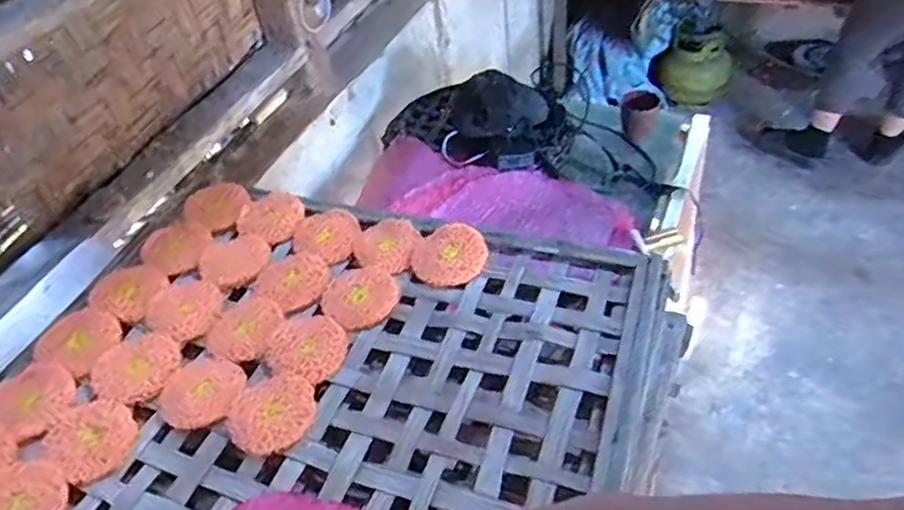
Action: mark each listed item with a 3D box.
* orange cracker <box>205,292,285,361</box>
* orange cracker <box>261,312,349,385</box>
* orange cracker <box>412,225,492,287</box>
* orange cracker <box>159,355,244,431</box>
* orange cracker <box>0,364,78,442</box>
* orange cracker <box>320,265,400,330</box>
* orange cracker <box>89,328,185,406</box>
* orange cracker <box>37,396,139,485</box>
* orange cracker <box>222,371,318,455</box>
[{"bbox_3d":[-0.210,0.072,0.697,0.070,0.005,0.079,14,47,20],"label":"orange cracker"},{"bbox_3d":[-0.142,0.091,0.672,0.078,0.014,0.075,-4,44,3],"label":"orange cracker"},{"bbox_3d":[-0.002,0.000,0.735,0.078,0.006,0.072,9,62,11],"label":"orange cracker"},{"bbox_3d":[-0.233,0.129,0.639,0.070,0.009,0.076,9,46,16],"label":"orange cracker"},{"bbox_3d":[-0.393,0.134,0.633,0.072,0.015,0.081,-26,47,-19],"label":"orange cracker"},{"bbox_3d":[-0.098,0.044,0.715,0.079,0.010,0.077,-4,44,3],"label":"orange cracker"},{"bbox_3d":[-0.309,0.109,0.667,0.083,0.006,0.083,-4,44,3],"label":"orange cracker"},{"bbox_3d":[-0.322,0.164,0.609,0.077,0.017,0.072,-4,44,3],"label":"orange cracker"},{"bbox_3d":[-0.164,0.144,0.618,0.075,0.010,0.078,2,44,10],"label":"orange cracker"}]

